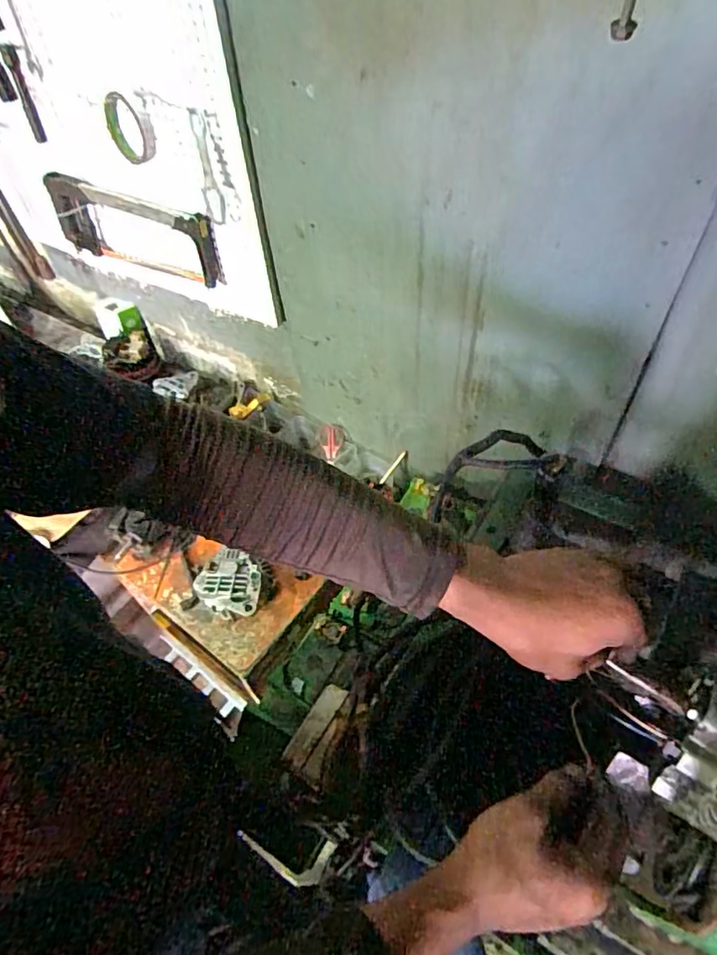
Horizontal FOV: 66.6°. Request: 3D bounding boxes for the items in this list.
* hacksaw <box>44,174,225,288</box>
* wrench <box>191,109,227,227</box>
[{"bbox_3d":[-0.404,-0.435,0.980,0.385,0.149,0.034,23,57,21],"label":"hacksaw"},{"bbox_3d":[-0.222,-0.449,0.798,0.029,0.157,0.009,8,52,10],"label":"wrench"}]

